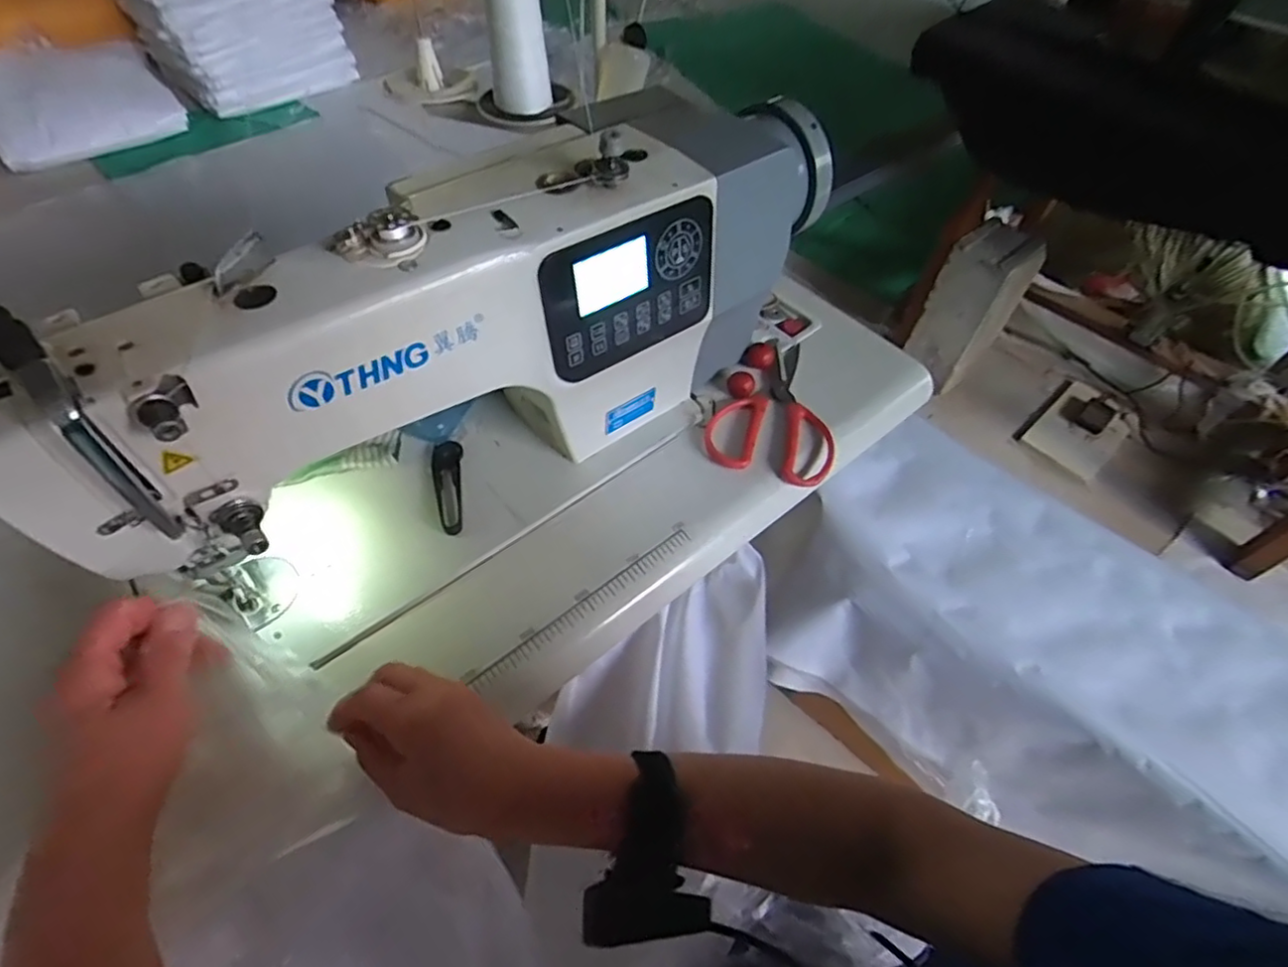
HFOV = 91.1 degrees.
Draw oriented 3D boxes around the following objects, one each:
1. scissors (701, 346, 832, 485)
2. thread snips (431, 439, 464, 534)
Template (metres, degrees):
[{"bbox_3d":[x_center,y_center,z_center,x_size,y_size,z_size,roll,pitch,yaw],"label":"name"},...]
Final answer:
[{"bbox_3d":[0.132,-0.078,0.624,0.118,0.017,0.179,15,54,8],"label":"scissors"},{"bbox_3d":[-0.172,0.001,0.550,0.026,0.006,0.100,-5,54,-7],"label":"thread snips"}]

